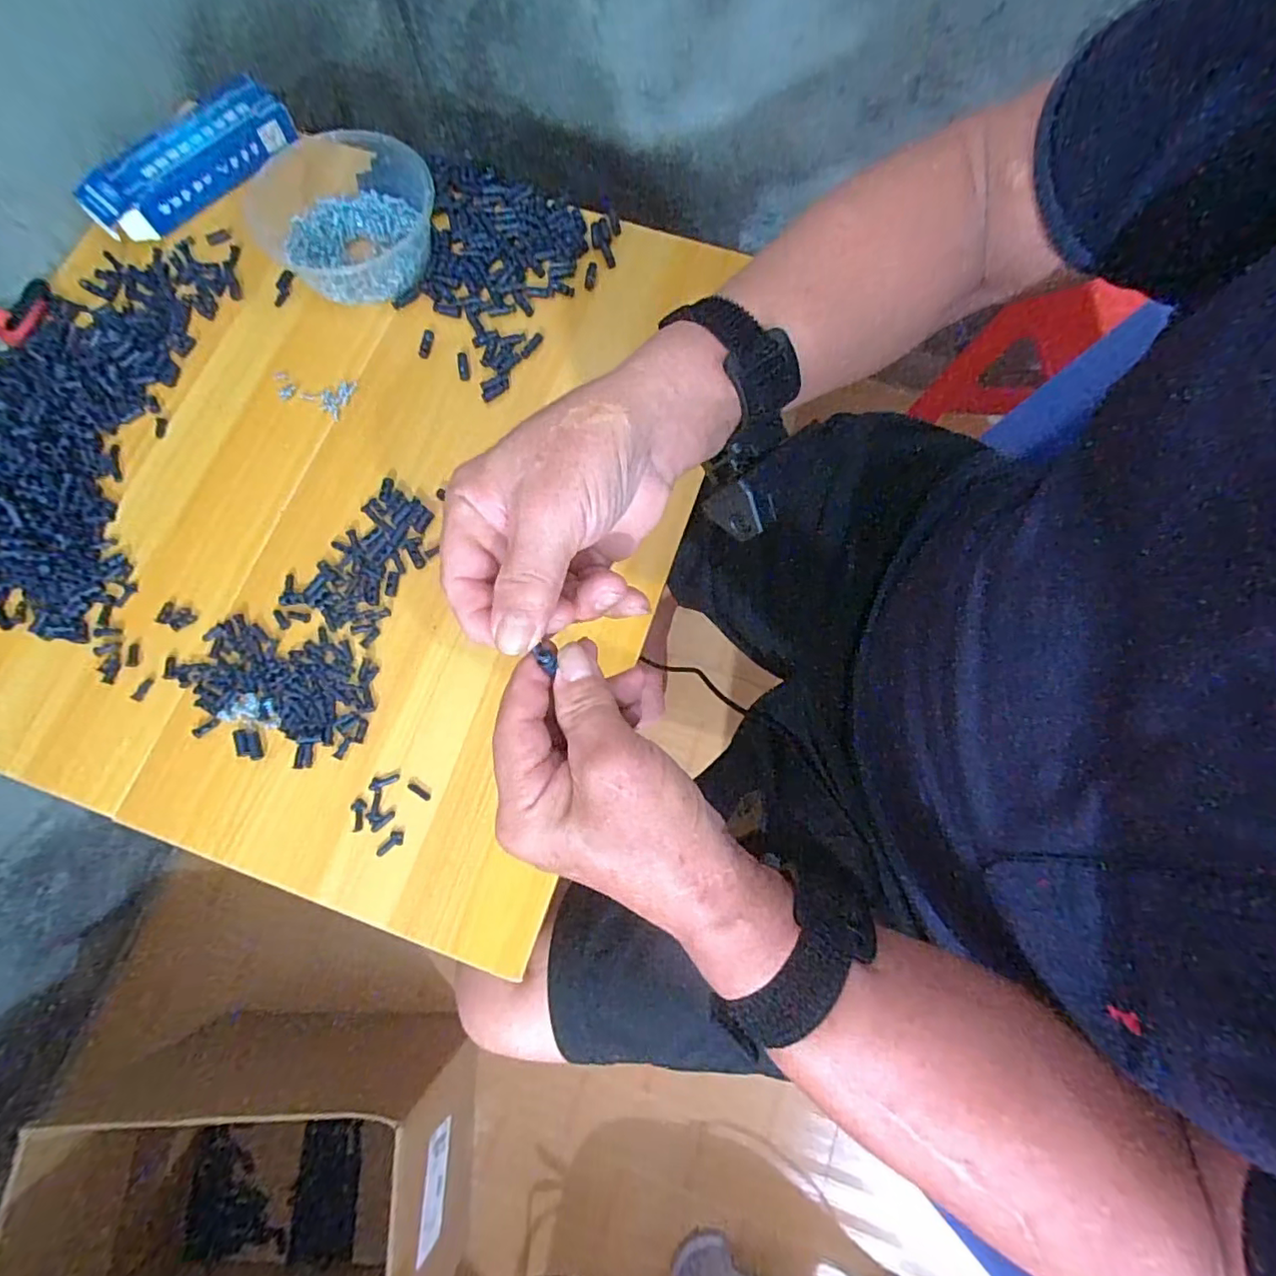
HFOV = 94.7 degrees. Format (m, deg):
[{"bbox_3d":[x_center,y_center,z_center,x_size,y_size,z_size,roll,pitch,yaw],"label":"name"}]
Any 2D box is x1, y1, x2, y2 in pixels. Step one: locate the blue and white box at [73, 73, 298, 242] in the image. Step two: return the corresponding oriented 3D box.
[{"bbox_3d":[-0.385,-0.410,0.506,0.184,0.036,0.060,-42,81,-9],"label":"blue and white box"}]

